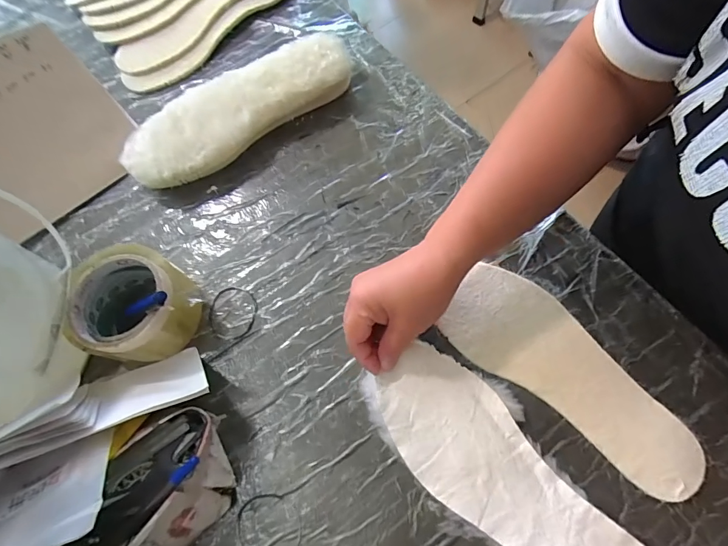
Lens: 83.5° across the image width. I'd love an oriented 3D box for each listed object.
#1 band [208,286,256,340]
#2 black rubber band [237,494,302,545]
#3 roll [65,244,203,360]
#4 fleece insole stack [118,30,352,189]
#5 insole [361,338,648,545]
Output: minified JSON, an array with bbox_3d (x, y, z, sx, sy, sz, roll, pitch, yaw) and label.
[{"bbox_3d":[-0.135,0.041,0.420,0.050,0.004,0.054,5,67,5],"label":"band"},{"bbox_3d":[-0.081,0.224,0.348,0.055,0.004,0.062,-7,66,0],"label":"black rubber band"},{"bbox_3d":[-0.219,0.030,0.386,0.103,0.072,0.098,-1,67,3],"label":"roll"},{"bbox_3d":[-0.144,-0.191,0.483,0.279,0.060,0.090,-34,69,-11],"label":"fleece insole stack"},{"bbox_3d":[0.119,0.171,0.336,0.264,0.012,0.103,42,75,18],"label":"insole"}]

